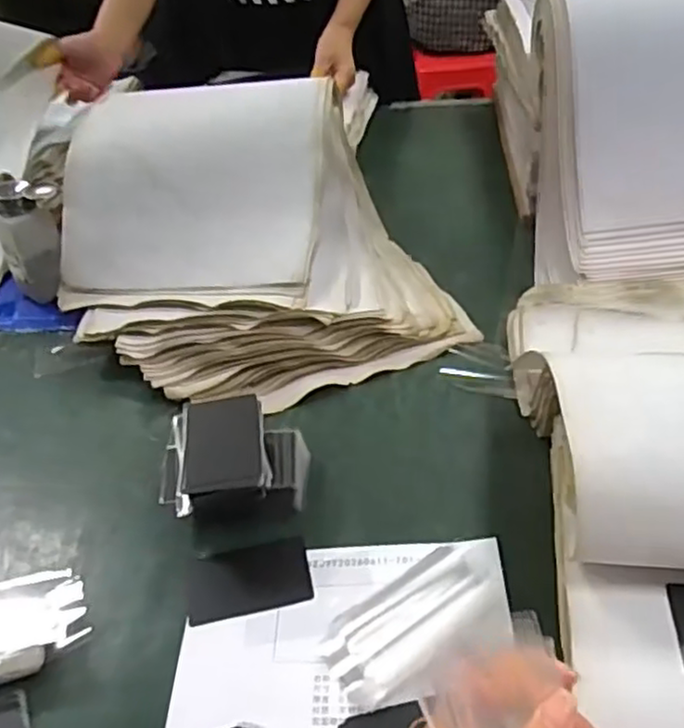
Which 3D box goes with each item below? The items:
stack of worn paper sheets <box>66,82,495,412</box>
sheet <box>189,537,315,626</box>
[{"bbox_3d":[-0.094,-0.129,0.681,0.346,0.177,0.302,-18,43,-12],"label":"stack of worn paper sheets"},{"bbox_3d":[-0.063,0.149,0.485,0.081,0.006,0.053,-11,42,-4],"label":"sheet"}]

